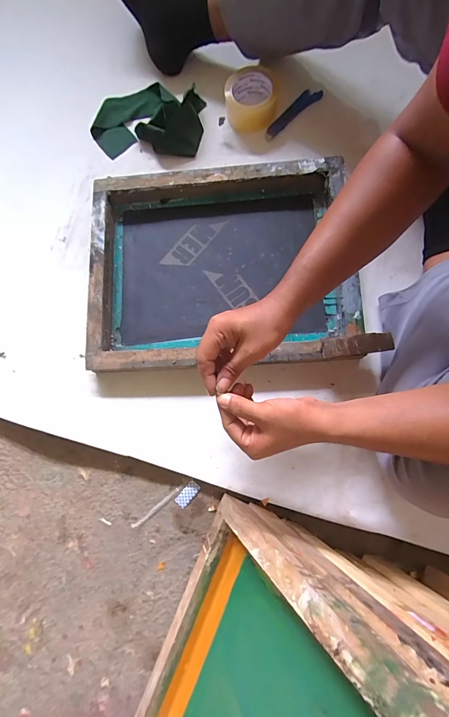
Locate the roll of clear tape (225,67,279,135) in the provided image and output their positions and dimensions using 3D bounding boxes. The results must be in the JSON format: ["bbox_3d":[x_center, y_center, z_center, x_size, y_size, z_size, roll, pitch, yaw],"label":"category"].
[{"bbox_3d":[0.051,-0.498,0.643,0.093,0.056,0.097,-1,79,4],"label":"roll of clear tape"}]

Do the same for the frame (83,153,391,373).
[{"bbox_3d":[-0.007,-0.164,0.587,0.460,0.069,0.355,-3,77,1],"label":"frame"}]

